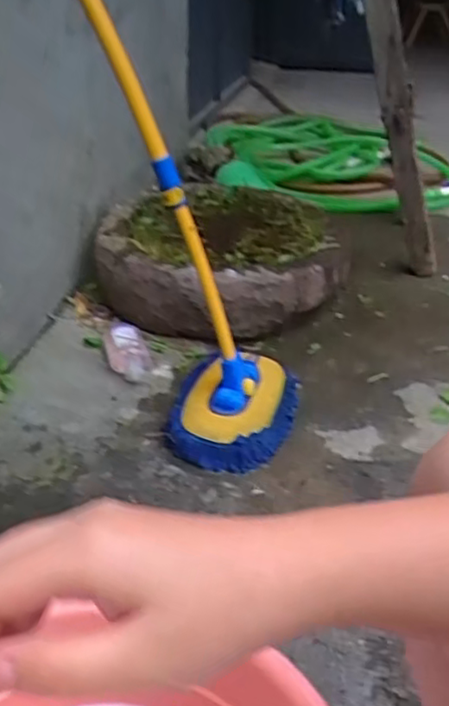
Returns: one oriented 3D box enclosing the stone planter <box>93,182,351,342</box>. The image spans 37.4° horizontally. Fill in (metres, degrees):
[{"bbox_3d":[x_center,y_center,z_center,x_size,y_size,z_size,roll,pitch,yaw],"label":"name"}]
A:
[{"bbox_3d":[0.003,-0.191,1.366,0.461,0.166,0.446,1,31,-1],"label":"stone planter"}]

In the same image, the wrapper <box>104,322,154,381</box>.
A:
[{"bbox_3d":[-0.173,-0.003,1.171,0.070,0.053,0.135,-10,33,-19],"label":"wrapper"}]

